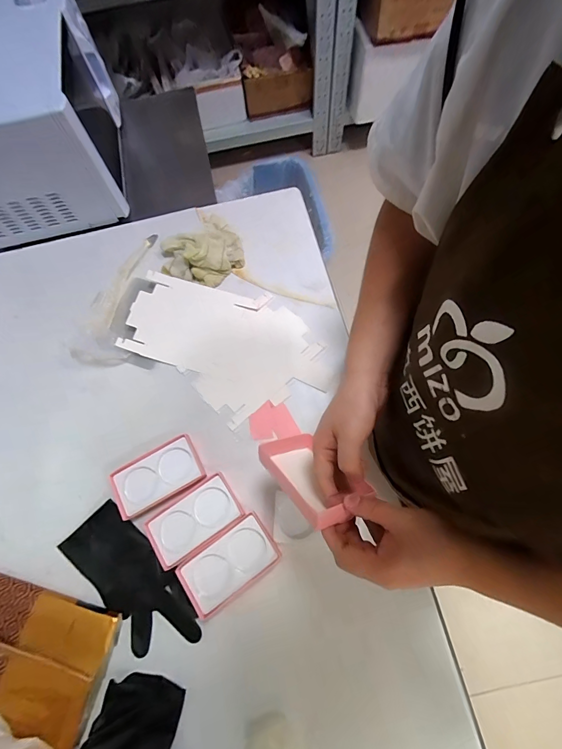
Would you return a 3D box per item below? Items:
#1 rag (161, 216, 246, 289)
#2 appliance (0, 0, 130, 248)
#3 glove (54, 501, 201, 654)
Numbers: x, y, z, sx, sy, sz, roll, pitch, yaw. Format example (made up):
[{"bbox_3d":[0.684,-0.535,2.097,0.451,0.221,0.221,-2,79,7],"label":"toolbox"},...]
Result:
[{"bbox_3d":[-0.161,-0.263,0.723,0.152,0.046,0.177,42,76,15],"label":"rag"},{"bbox_3d":[-0.557,-0.565,0.758,0.331,0.230,0.439,-12,70,-3],"label":"appliance"},{"bbox_3d":[-0.237,0.326,0.553,0.250,0.016,0.112,42,76,15],"label":"glove"}]

